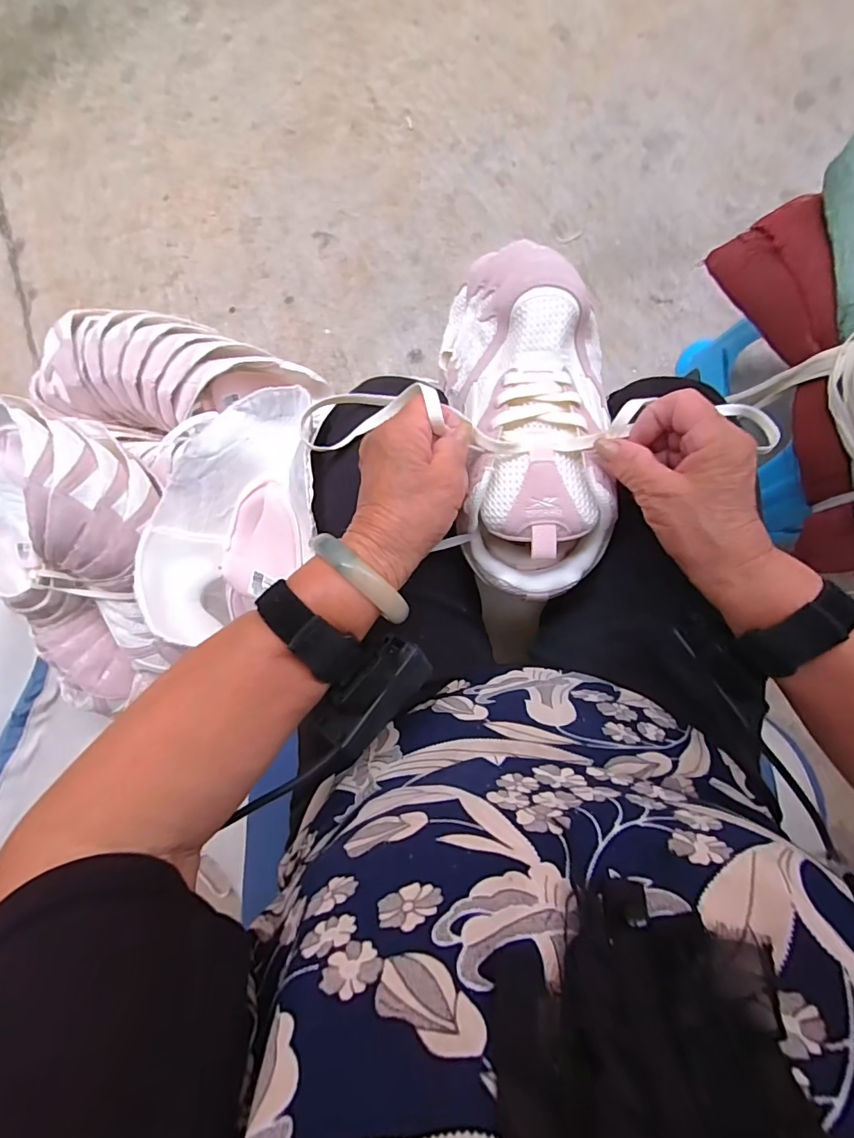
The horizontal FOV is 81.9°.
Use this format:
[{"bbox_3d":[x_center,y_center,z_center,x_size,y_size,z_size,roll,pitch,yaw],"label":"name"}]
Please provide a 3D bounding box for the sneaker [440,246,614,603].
[{"bbox_3d":[0.072,-0.112,0.353,0.107,0.093,0.258,-6,82,5],"label":"sneaker"}]

